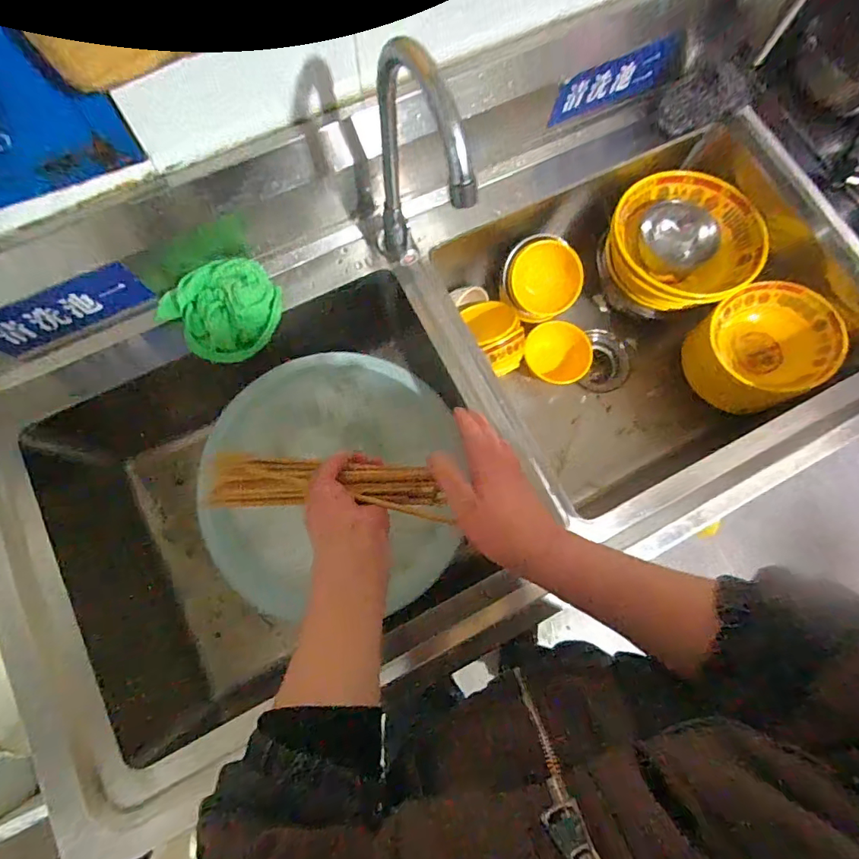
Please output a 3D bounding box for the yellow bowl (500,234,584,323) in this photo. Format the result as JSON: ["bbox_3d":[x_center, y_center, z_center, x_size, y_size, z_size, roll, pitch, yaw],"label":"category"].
[{"bbox_3d":[0.176,-0.241,0.774,0.125,0.052,0.125,0,108,0],"label":"yellow bowl"}]

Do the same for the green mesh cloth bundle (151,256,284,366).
[{"bbox_3d":[-0.255,-0.154,0.601,0.136,0.065,0.113,-42,81,-11],"label":"green mesh cloth bundle"}]

